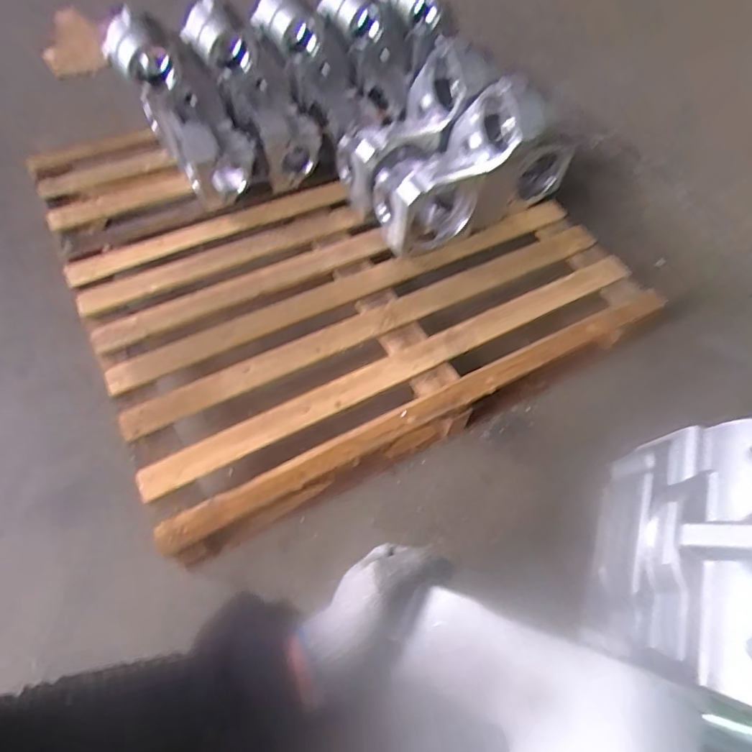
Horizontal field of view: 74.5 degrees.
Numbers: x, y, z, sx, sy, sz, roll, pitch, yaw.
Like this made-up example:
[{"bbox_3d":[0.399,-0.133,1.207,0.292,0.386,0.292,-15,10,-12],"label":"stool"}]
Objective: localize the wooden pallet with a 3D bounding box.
[{"bbox_3d":[-0.132,-0.308,1.217,1.074,0.157,1.109,-25,63,-16],"label":"wooden pallet"}]

